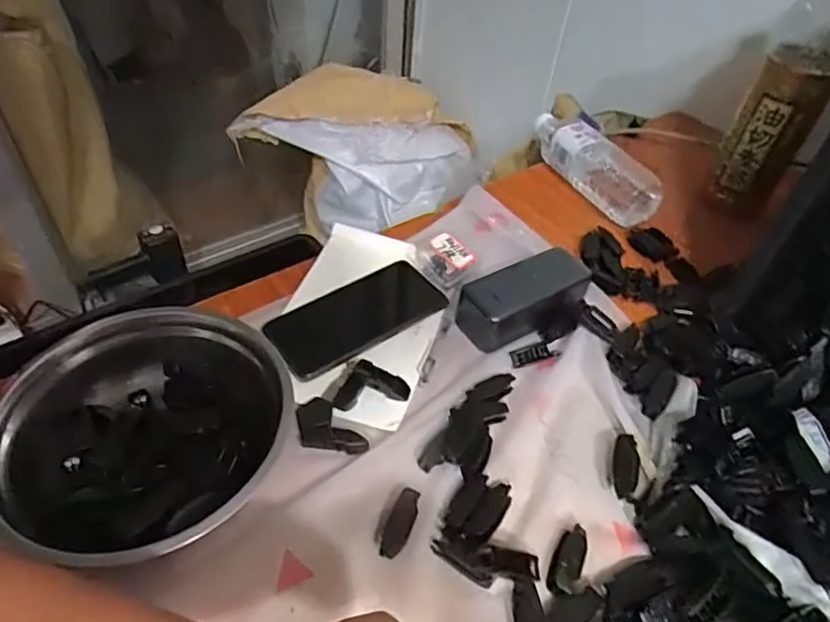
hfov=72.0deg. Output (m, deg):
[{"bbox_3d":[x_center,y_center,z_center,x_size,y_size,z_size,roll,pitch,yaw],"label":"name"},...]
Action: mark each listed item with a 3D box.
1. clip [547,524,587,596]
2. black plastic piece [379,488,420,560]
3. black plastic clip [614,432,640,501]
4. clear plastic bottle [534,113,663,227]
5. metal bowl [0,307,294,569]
[{"bbox_3d":[0.110,0.177,0.408,0.020,0.014,0.049,24,49,18],"label":"clip"},{"bbox_3d":[-0.011,0.156,0.420,0.019,0.010,0.050,20,48,14],"label":"black plastic piece"},{"bbox_3d":[0.169,0.124,0.456,0.018,0.009,0.049,8,73,8],"label":"black plastic clip"},{"bbox_3d":[0.222,-0.192,0.736,0.053,0.062,0.207,-21,53,-24],"label":"clear plastic bottle"},{"bbox_3d":[-0.195,0.094,0.430,0.194,0.071,0.201,2,46,-2],"label":"metal bowl"}]

